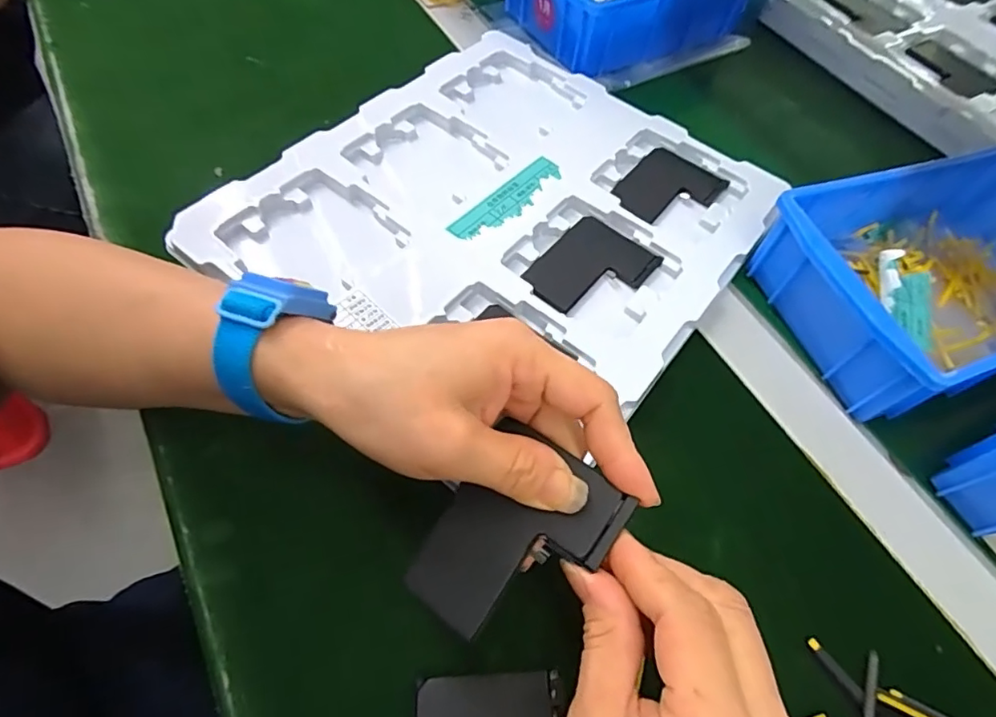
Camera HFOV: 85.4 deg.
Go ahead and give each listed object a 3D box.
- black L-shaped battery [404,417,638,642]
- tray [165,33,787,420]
[{"bbox_3d":[0.006,0.068,0.200,0.055,0.007,0.075,36,87,19],"label":"black L-shaped battery"},{"bbox_3d":[0.008,-0.096,0.363,0.276,0.036,0.301,36,63,16],"label":"tray"}]

